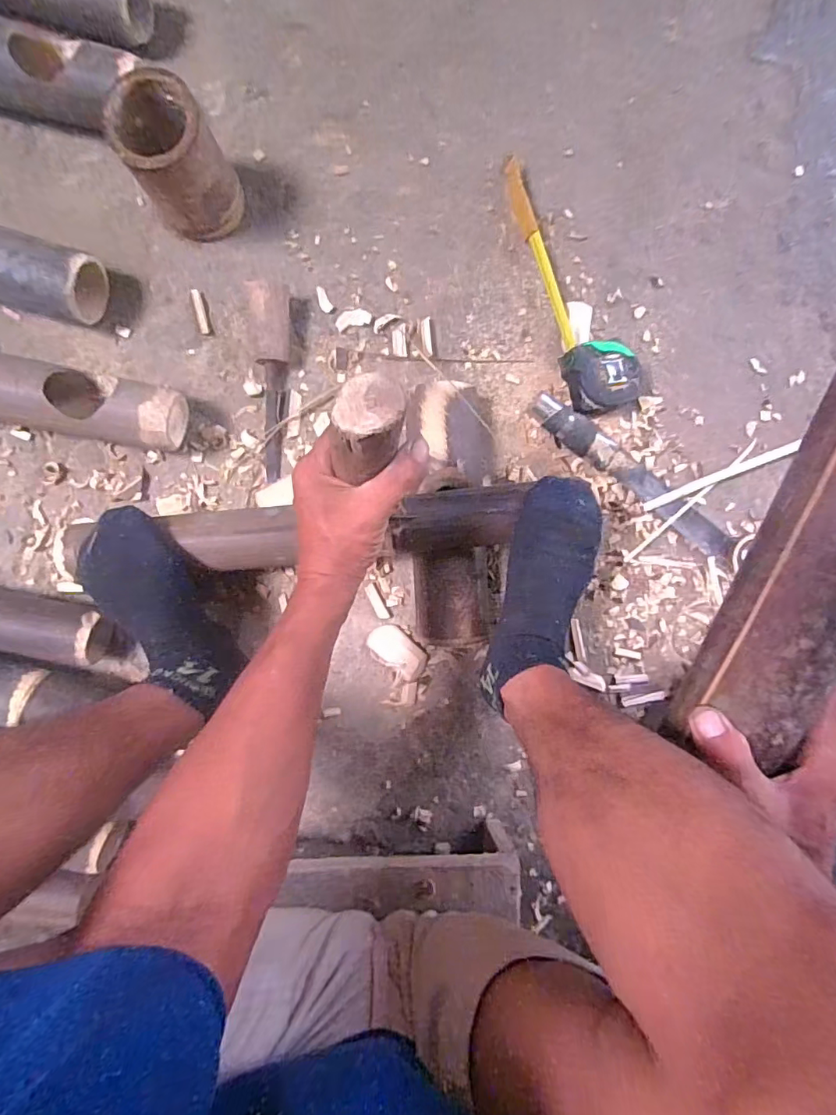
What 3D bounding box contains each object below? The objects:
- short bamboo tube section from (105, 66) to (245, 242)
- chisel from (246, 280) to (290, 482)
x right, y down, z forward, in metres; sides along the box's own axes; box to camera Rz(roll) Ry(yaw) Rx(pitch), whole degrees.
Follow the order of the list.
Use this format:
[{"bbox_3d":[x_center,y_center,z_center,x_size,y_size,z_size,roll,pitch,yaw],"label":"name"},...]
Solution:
[{"bbox_3d":[-0.233,-0.386,0.508,0.095,0.121,0.089,-30,92,-4],"label":"short bamboo tube section"},{"bbox_3d":[-0.159,-0.189,0.562,0.038,0.032,0.201,1,104,0],"label":"chisel"}]

